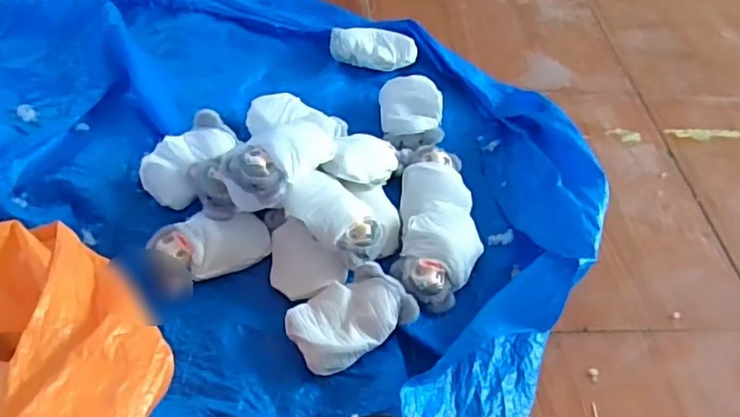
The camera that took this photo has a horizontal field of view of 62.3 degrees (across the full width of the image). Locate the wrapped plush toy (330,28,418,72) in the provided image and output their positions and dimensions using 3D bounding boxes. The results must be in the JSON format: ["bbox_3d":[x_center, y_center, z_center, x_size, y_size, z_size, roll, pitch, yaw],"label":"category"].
[{"bbox_3d":[0.009,-0.345,1.337,0.188,0.062,0.095,1,50,-7],"label":"wrapped plush toy"}]

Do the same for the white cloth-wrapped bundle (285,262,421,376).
[{"bbox_3d":[-0.028,0.160,0.904,0.177,0.058,0.112,-24,58,-25],"label":"white cloth-wrapped bundle"}]

